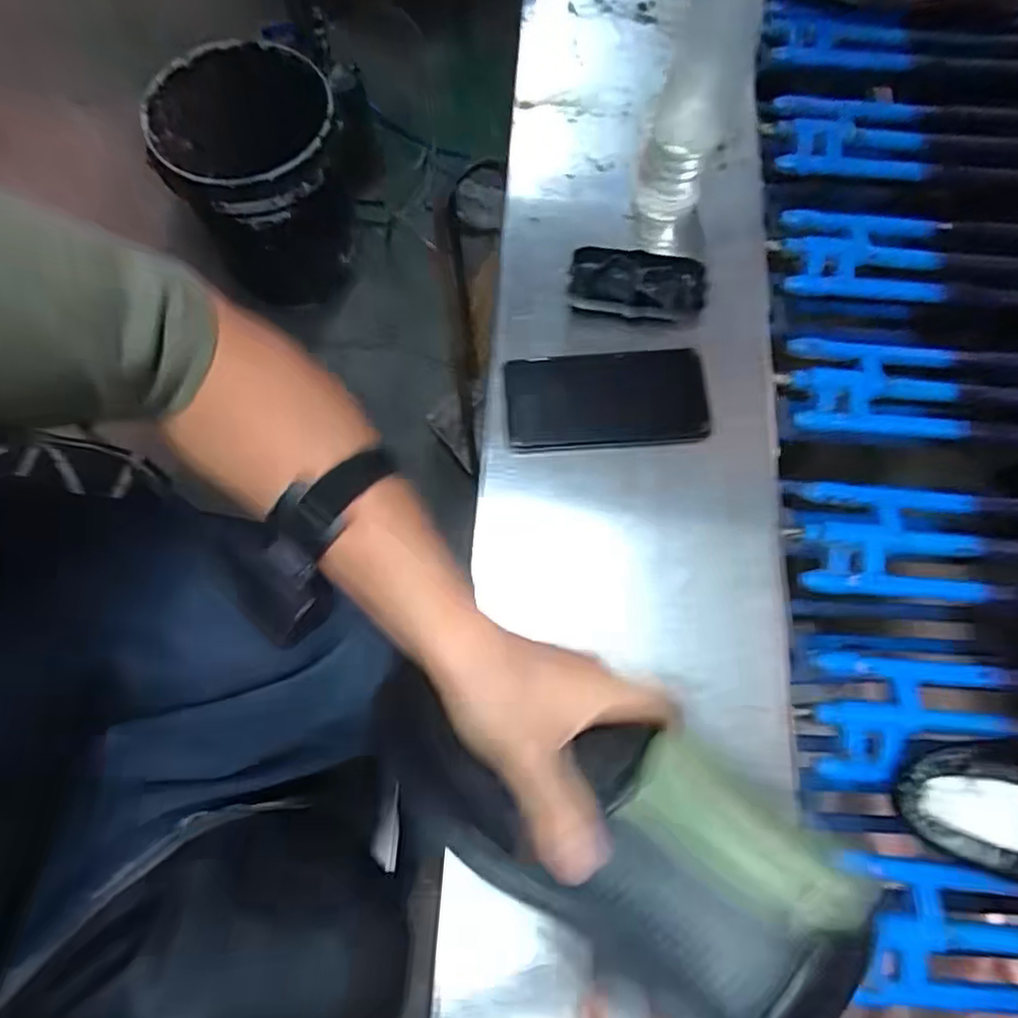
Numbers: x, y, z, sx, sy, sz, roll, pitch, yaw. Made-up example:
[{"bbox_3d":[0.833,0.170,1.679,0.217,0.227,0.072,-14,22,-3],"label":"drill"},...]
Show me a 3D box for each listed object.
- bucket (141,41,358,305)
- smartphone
[{"bbox_3d":[-0.442,-0.599,1.213,0.299,0.327,0.306,-19,73,-6],"label":"bucket"},{"bbox_3d":[0.078,-0.086,0.519,0.158,0.016,0.077,-5,72,-1],"label":"smartphone"}]

